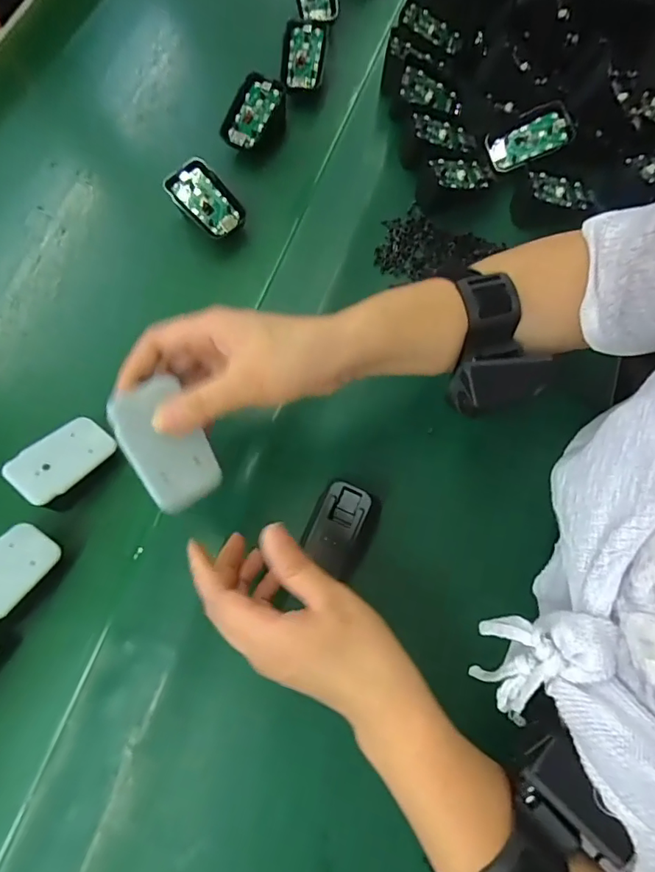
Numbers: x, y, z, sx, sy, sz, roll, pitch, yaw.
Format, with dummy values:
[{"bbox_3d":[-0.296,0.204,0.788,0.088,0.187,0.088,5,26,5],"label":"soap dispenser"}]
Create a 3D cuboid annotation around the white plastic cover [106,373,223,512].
[{"bbox_3d":[-0.092,0.005,0.283,0.042,0.005,0.073,-34,104,-26],"label":"white plastic cover"}]

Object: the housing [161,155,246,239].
[{"bbox_3d":[-0.108,-0.210,0.444,0.042,0.010,0.069,-45,96,-5],"label":"housing"}]

